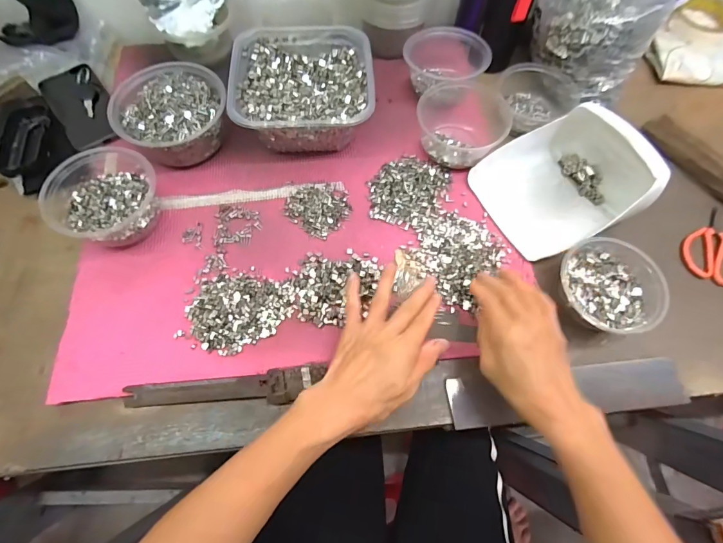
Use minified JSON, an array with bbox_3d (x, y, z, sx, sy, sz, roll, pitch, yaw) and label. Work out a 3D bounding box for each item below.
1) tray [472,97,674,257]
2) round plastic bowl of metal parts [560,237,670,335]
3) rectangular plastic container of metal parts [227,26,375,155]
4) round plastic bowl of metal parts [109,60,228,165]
[{"bbox_3d":[0.245,-0.116,0.451,0.175,0.076,0.154,-25,69,-12],"label":"tray"},{"bbox_3d":[0.265,0.017,0.412,0.096,0.054,0.103,0,66,-1],"label":"round plastic bowl of metal parts"},{"bbox_3d":[-0.076,-0.242,0.500,0.172,0.069,0.181,-4,66,-3],"label":"rectangular plastic container of metal parts"},{"bbox_3d":[-0.240,-0.204,0.482,0.126,0.062,0.137,0,66,-1],"label":"round plastic bowl of metal parts"}]

